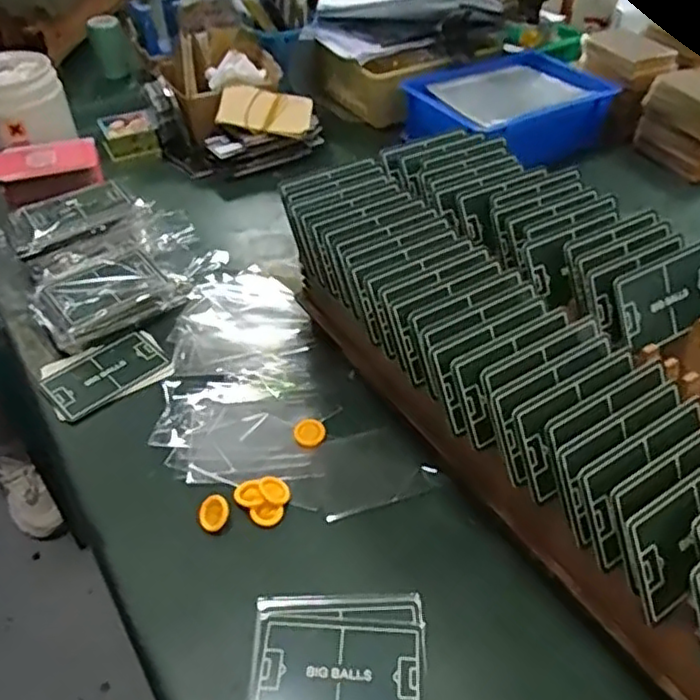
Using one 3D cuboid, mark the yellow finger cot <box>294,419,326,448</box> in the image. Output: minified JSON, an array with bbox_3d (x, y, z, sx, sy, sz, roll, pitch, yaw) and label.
[{"bbox_3d":[-0.027,0.056,0.442,0.021,0.004,0.021,-1,43,1],"label":"yellow finger cot"}]

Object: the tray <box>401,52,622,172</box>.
[{"bbox_3d":[0.179,-0.269,0.729,0.197,0.056,0.159,-26,48,-24],"label":"tray"}]

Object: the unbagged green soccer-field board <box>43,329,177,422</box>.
[{"bbox_3d":[-0.182,0.017,0.490,0.085,0.008,0.064,-25,48,-22],"label":"unbagged green soccer-field board"}]

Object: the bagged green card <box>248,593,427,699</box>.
[{"bbox_3d":[-0.006,0.157,0.334,0.087,0.004,0.068,1,43,3],"label":"bagged green card"}]

